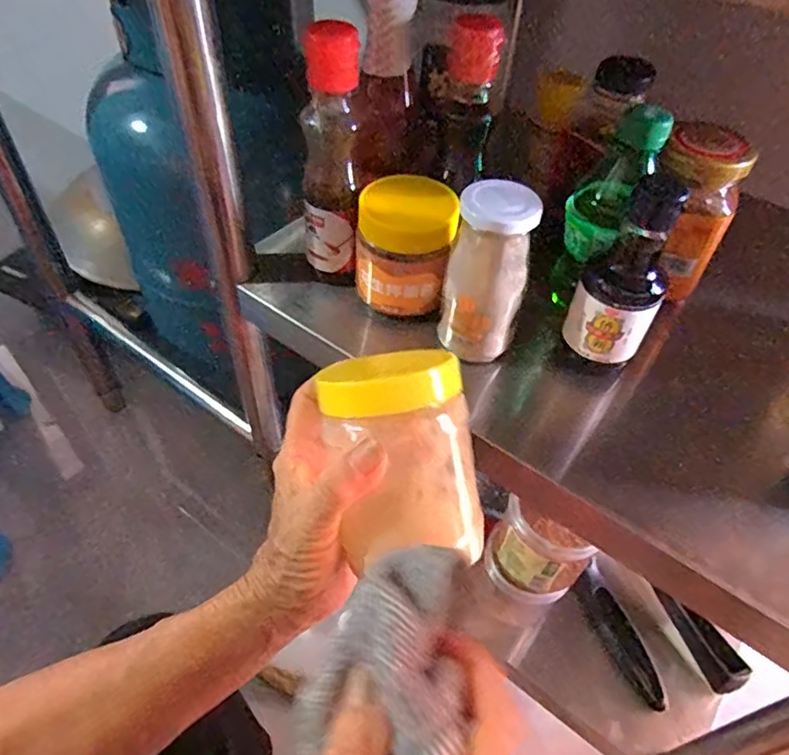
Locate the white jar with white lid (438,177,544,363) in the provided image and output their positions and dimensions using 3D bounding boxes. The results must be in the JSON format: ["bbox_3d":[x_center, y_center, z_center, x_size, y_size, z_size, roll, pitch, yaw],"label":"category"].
[{"bbox_3d":[0.061,-0.066,0.389,0.049,0.113,0.045,1,49,-2],"label":"white jar with white lid"}]

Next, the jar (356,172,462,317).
[{"bbox_3d":[0.006,-0.093,0.435,0.068,0.082,0.058,-1,50,-3],"label":"jar"}]

